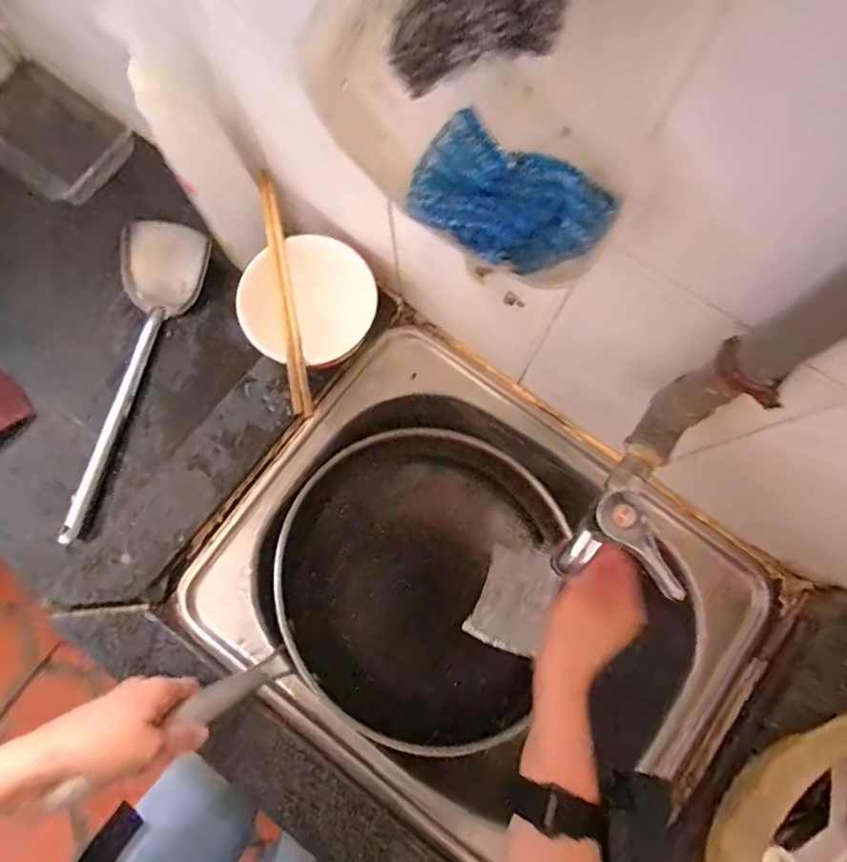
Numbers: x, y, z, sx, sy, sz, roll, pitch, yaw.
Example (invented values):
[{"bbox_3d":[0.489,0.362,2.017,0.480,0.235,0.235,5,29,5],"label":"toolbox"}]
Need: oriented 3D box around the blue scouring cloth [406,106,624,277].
[{"bbox_3d":[0.038,-0.097,0.234,0.083,0.016,0.048,24,102,-11],"label":"blue scouring cloth"}]

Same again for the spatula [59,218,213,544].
[{"bbox_3d":[-0.324,-0.065,0.571,0.088,0.056,0.337,21,76,4],"label":"spatula"}]

